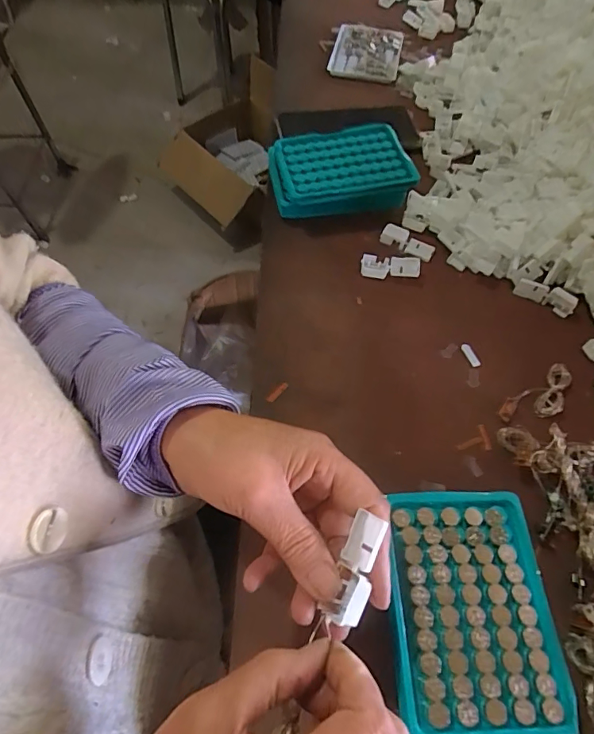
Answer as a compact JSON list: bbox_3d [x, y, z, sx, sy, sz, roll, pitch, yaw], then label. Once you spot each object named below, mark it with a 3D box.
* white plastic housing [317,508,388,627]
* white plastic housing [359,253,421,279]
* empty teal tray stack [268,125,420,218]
[{"bbox_3d":[0.030,0.104,0.236,0.018,0.011,0.053,16,77,7],"label":"white plastic housing"},{"bbox_3d":[0.091,-0.098,0.449,0.056,0.011,0.021,3,59,0],"label":"white plastic housing"},{"bbox_3d":[0.044,-0.208,0.493,0.143,0.041,0.094,-9,60,-7],"label":"empty teal tray stack"}]

